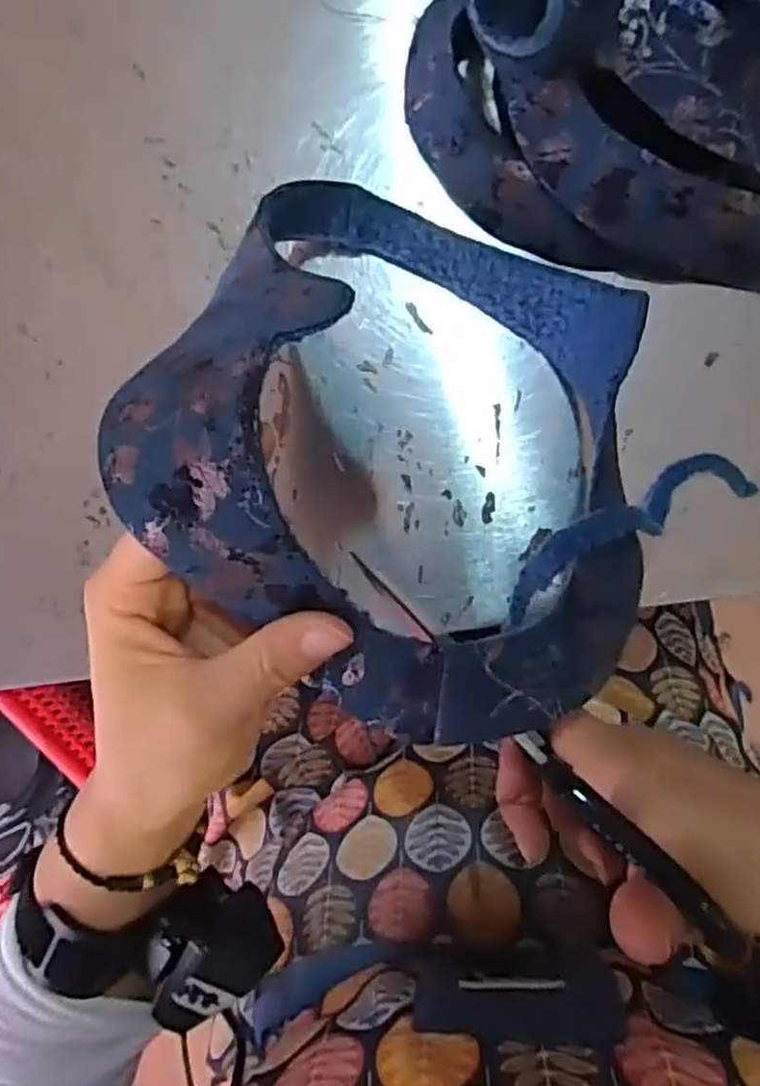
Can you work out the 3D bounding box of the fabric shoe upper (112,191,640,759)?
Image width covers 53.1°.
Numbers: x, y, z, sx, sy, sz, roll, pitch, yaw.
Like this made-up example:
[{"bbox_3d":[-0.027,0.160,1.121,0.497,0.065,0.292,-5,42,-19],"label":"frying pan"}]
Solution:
[{"bbox_3d":[0.015,-0.040,0.271,0.167,0.151,0.180,16,95,4],"label":"fabric shoe upper"}]

